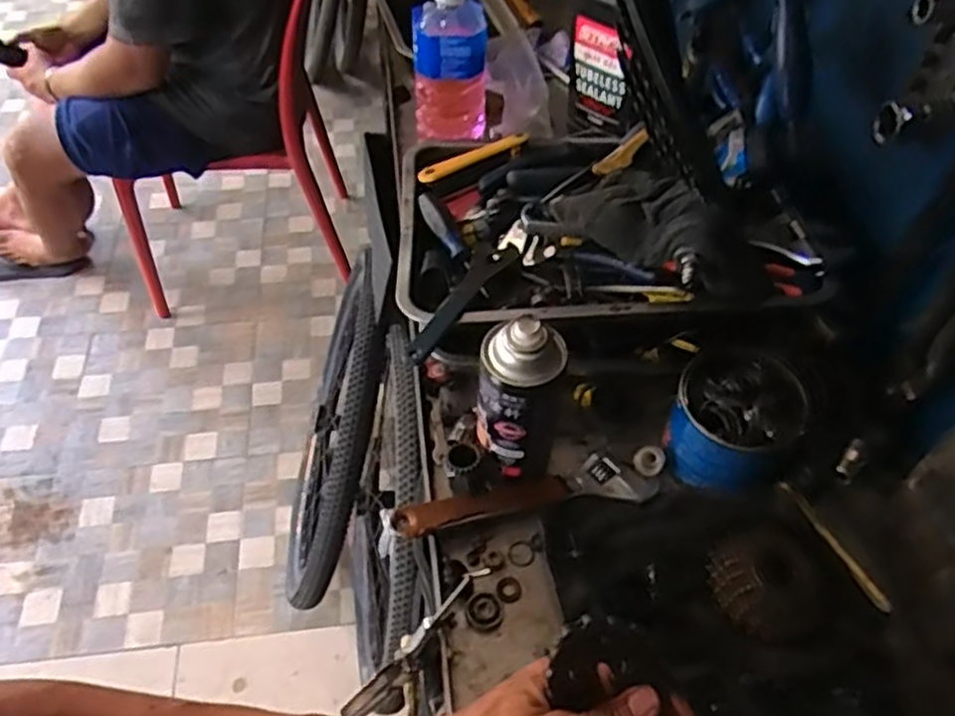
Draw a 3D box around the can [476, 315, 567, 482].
[{"bbox_3d":[0.032,0.037,0.594,0.063,0.185,0.053,5,51,2],"label":"can"}]

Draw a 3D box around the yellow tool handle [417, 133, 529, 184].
[{"bbox_3d":[-0.005,-0.215,0.799,0.125,0.019,0.017,-23,56,-19],"label":"yellow tool handle"}]

